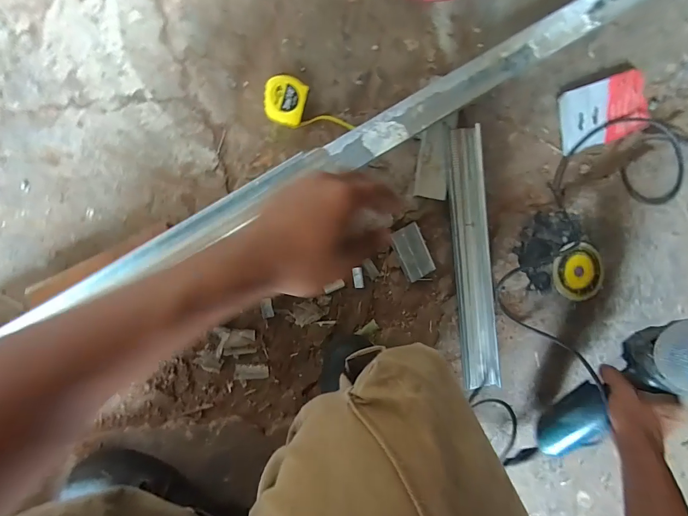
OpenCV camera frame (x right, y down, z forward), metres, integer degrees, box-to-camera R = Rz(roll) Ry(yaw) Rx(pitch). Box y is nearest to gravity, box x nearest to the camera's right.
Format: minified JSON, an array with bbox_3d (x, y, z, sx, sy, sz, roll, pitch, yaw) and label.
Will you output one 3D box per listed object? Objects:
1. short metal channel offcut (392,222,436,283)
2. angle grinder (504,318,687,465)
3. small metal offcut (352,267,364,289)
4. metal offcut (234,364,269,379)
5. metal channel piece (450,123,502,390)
[{"bbox_3d":[0.112,-0.010,0.568,0.050,0.028,0.086,-23,96,-8],"label":"short metal channel offcut"},{"bbox_3d":[0.381,0.194,0.478,0.093,0.091,0.319,27,124,-8],"label":"angle grinder"},{"bbox_3d":[0.024,0.033,0.568,0.016,0.006,0.035,-9,94,-9],"label":"small metal offcut"},{"bbox_3d":[-0.150,0.186,0.560,0.053,0.004,0.024,6,85,-14],"label":"metal offcut"},{"bbox_3d":[0.203,0.003,0.541,0.054,0.018,0.404,-5,93,-9],"label":"metal channel piece"}]

